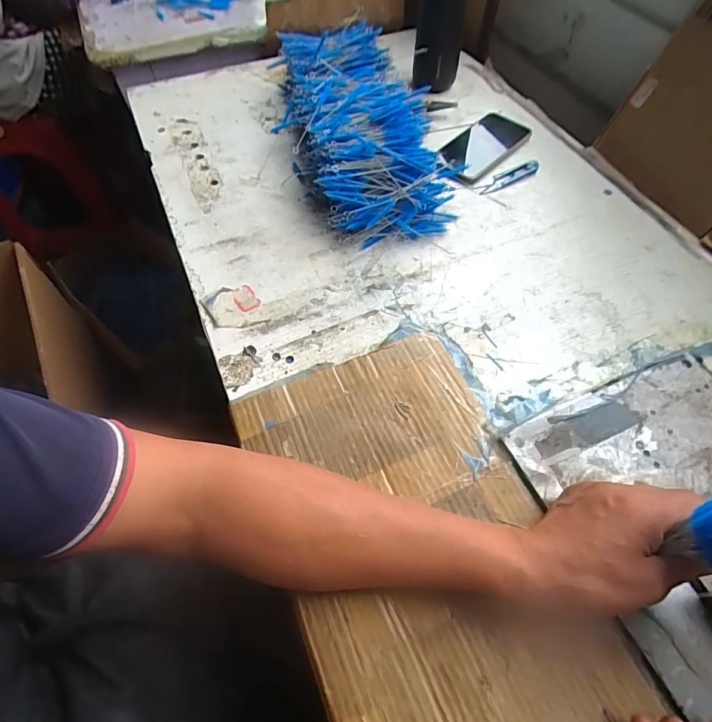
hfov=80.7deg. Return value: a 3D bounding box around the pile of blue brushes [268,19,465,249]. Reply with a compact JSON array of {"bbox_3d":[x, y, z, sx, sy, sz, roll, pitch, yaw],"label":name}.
[{"bbox_3d":[-0.004,-0.325,0.578,0.174,0.084,0.401,-13,59,-9],"label":"pile of blue brushes"}]

